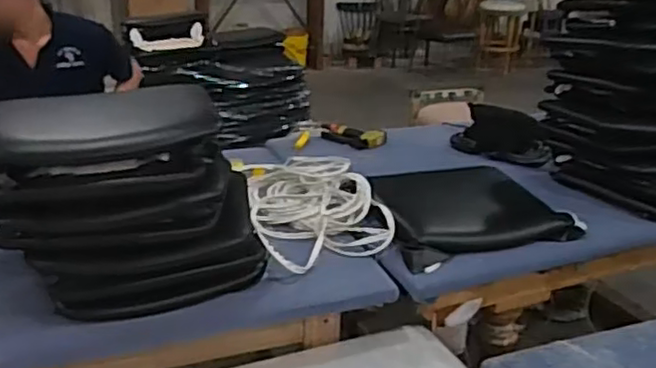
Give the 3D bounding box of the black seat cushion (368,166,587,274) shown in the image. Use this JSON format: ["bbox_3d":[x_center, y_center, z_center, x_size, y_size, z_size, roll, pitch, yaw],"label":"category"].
[{"bbox_3d":[0.352,0.048,1.824,0.520,0.056,0.502,-7,24,-20],"label":"black seat cushion"}]

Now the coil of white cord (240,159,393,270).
[{"bbox_3d":[-0.046,0.042,1.759,0.332,0.064,0.641,-4,23,-13],"label":"coil of white cord"}]

